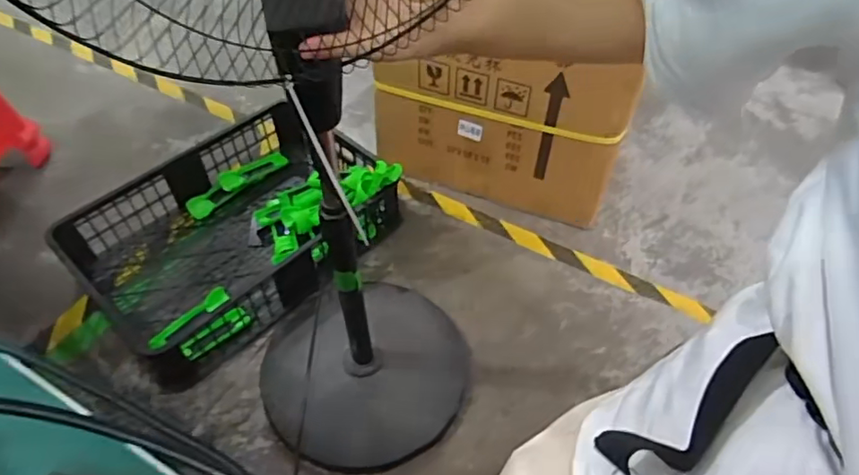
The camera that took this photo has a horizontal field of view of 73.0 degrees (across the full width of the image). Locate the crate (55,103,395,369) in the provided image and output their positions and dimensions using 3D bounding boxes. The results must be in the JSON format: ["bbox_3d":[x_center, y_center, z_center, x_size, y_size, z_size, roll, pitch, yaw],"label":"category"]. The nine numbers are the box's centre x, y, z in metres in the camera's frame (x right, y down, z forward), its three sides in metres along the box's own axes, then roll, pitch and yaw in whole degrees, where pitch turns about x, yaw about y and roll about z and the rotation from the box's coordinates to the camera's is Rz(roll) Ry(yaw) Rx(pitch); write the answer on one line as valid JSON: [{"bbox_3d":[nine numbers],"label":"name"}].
[{"bbox_3d":[-0.400,-0.036,1.205,0.580,0.153,0.406,-36,59,-27],"label":"crate"}]

